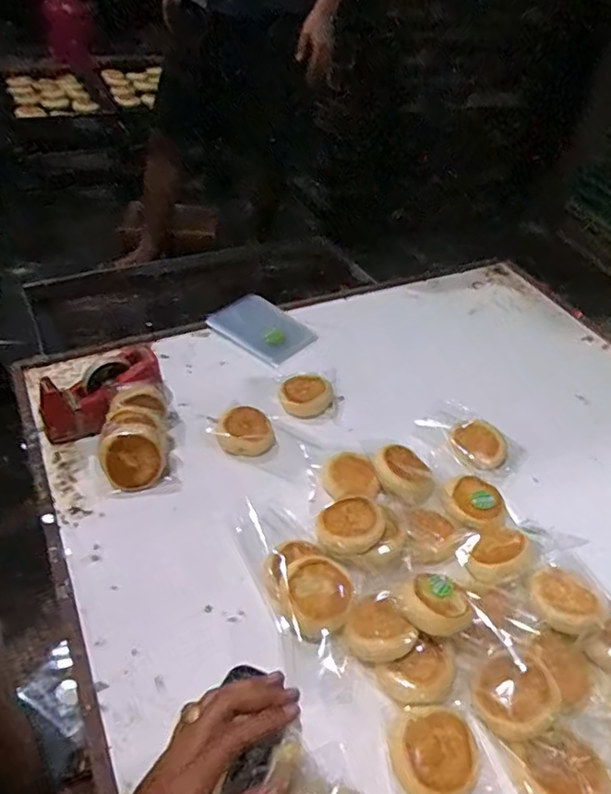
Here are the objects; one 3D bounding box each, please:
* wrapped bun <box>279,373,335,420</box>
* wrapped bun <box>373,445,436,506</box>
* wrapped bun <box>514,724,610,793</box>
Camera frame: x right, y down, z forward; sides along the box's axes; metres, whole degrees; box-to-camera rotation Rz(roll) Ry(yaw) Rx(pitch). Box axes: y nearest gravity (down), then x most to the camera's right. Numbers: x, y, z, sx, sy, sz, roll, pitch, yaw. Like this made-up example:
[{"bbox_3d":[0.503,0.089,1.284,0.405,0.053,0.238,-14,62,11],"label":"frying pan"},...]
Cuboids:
[{"bbox_3d":[0.001,-0.005,1.090,0.099,0.030,0.105,6,41,1],"label":"wrapped bun"},{"bbox_3d":[0.161,0.124,0.943,0.083,0.043,0.112,-15,44,-21],"label":"wrapped bun"},{"bbox_3d":[0.279,0.415,0.634,0.096,0.025,0.096,-6,54,8],"label":"wrapped bun"}]

